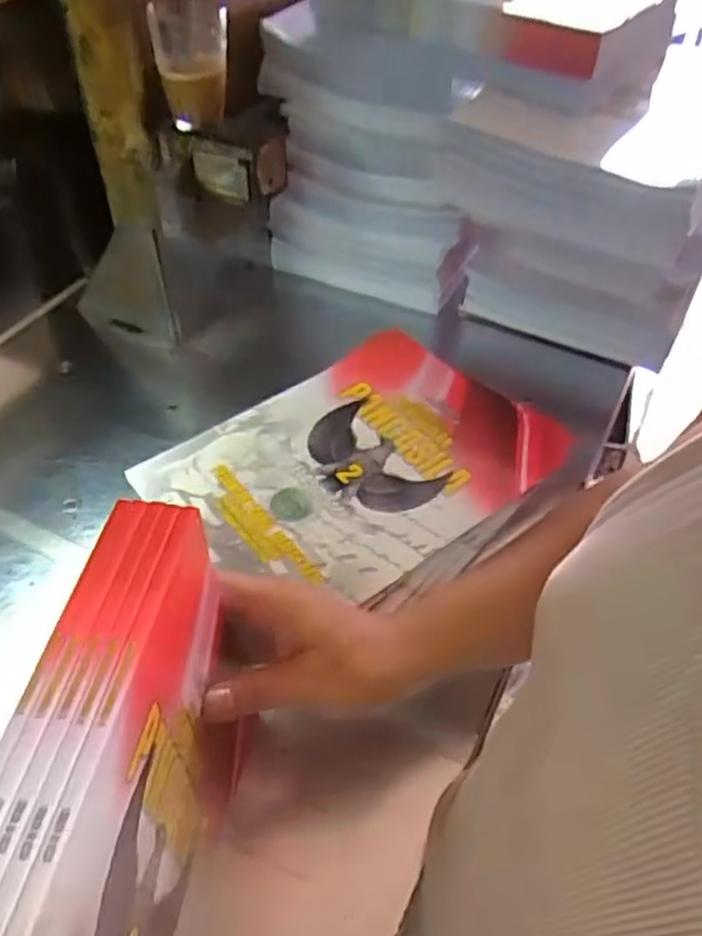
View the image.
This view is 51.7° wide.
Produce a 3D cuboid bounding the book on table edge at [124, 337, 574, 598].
[{"bbox_3d":[0.008,-0.006,0.621,0.300,0.028,0.217,-33,58,-26],"label":"book on table edge"}]

